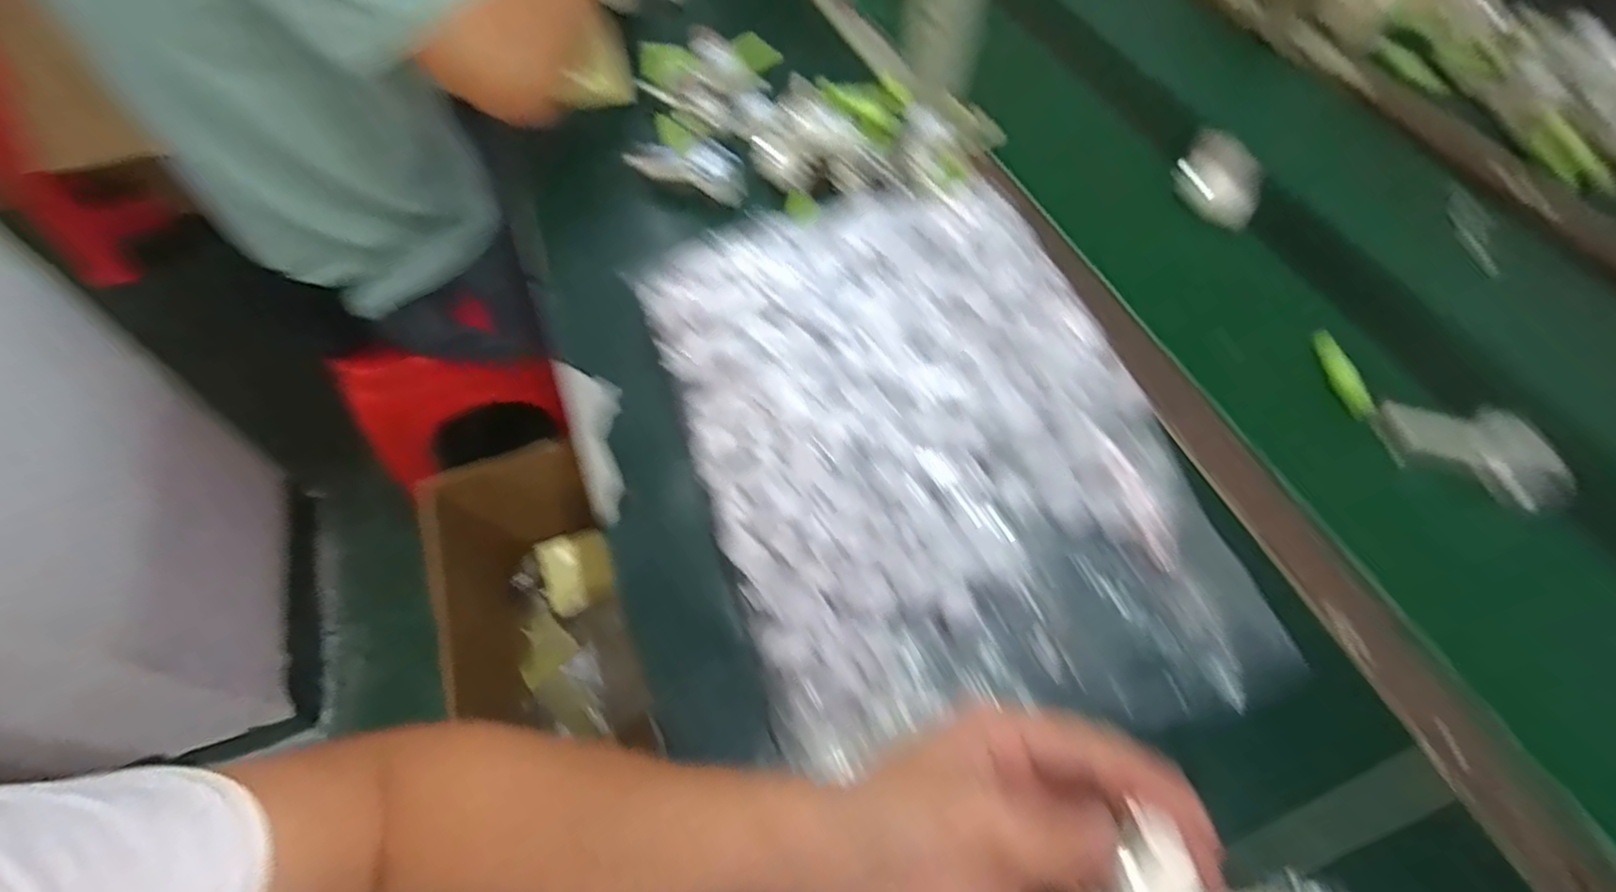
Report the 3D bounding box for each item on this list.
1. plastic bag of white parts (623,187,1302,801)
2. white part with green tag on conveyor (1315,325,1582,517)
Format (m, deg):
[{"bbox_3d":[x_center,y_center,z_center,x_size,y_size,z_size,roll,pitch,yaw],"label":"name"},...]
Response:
[{"bbox_3d":[0.074,0.000,0.454,0.278,0.034,0.398,-22,73,-4],"label":"plastic bag of white parts"},{"bbox_3d":[0.423,-0.018,0.484,0.046,0.036,0.165,-28,49,-16],"label":"white part with green tag on conveyor"}]

